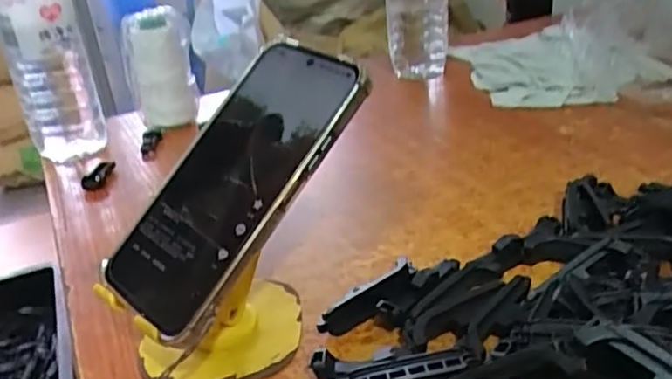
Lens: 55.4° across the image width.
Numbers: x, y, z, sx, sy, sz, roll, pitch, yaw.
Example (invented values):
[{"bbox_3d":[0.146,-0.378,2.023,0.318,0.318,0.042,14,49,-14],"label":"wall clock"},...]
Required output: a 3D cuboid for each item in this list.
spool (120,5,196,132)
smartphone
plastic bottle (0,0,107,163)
[{"bbox_3d":[-0.174,-0.117,0.641,0.062,0.118,0.056,-12,28,-10],"label":"spool"},{"bbox_3d":[-0.054,-0.007,0.336,0.082,0.013,0.164,25,74,41],"label":"smartphone"},{"bbox_3d":[-0.267,-0.128,0.583,0.068,0.196,0.074,-15,29,-16],"label":"plastic bottle"}]

